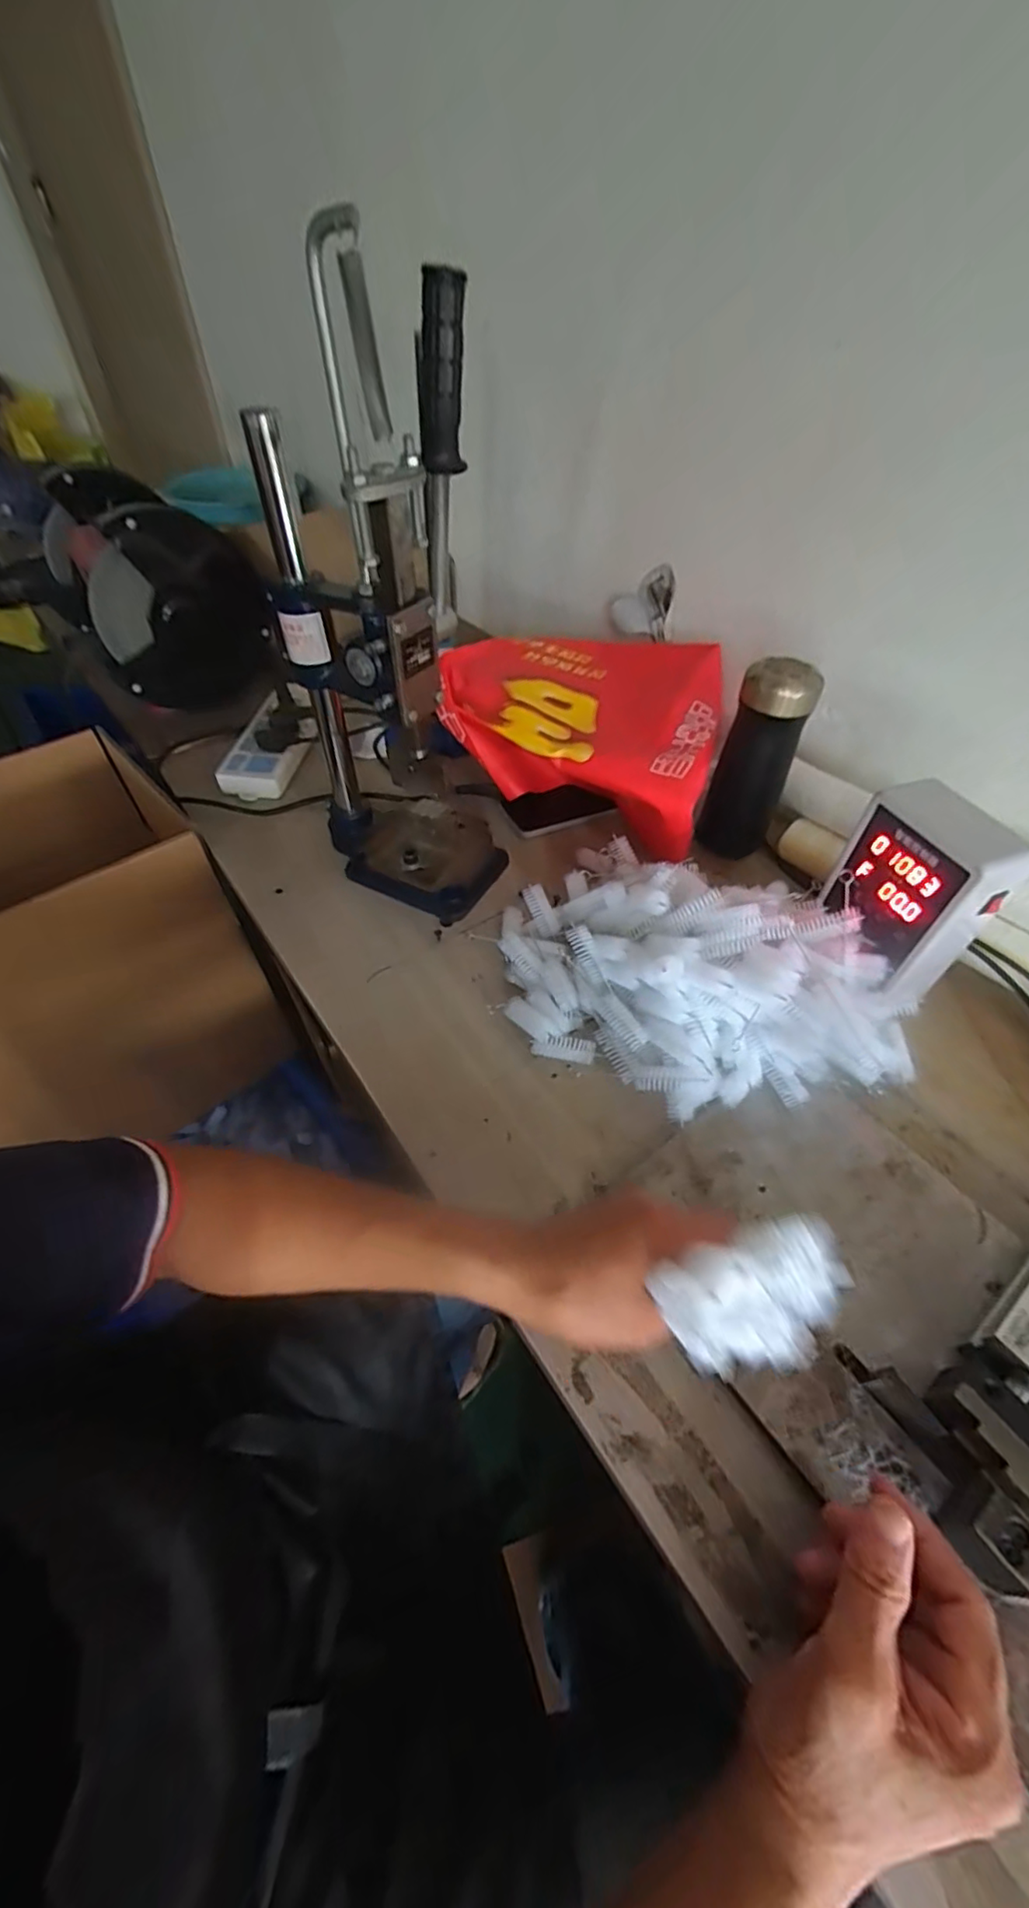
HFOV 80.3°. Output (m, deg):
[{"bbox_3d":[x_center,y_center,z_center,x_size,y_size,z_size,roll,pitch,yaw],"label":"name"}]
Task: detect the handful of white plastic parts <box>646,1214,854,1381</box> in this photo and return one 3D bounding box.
[{"bbox_3d":[0.121,0.165,0.294,0.097,0.031,0.055,-13,51,-12],"label":"handful of white plastic parts"}]

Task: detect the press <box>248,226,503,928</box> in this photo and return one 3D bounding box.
[{"bbox_3d":[-0.103,-0.236,0.505,0.168,0.433,0.177,-11,50,-10],"label":"press"}]

